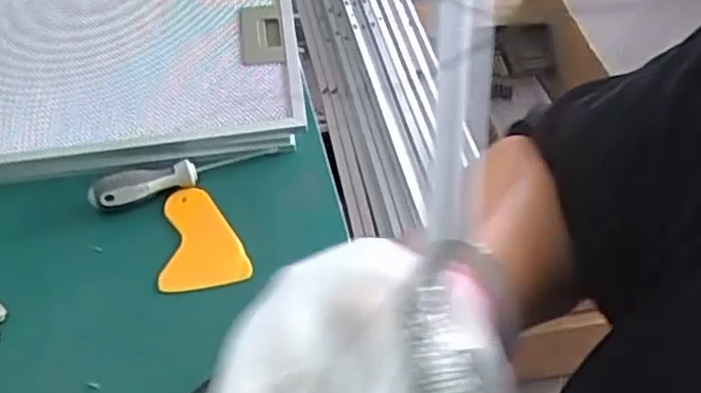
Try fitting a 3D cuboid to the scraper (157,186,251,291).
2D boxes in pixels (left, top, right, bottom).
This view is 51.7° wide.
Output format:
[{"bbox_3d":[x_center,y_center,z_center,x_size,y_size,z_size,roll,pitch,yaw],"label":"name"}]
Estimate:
[{"bbox_3d":[-0.120,0.032,0.590,0.068,0.006,0.095,-8,52,-6],"label":"scraper"}]

